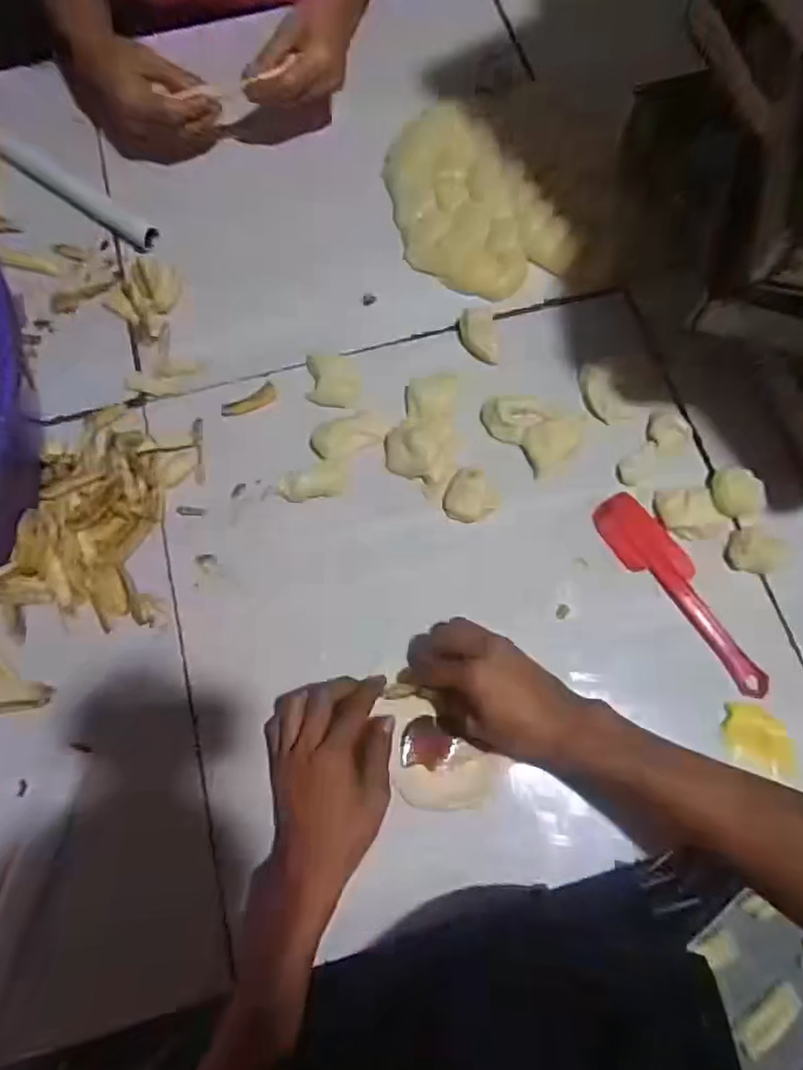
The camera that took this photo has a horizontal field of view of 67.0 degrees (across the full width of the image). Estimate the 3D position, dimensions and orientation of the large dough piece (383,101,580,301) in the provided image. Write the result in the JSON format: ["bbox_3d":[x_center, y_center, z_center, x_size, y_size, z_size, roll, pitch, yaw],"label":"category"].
[{"bbox_3d":[0.061,-0.352,0.643,0.146,0.027,0.241,-29,73,-8],"label":"large dough piece"}]

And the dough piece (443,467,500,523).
[{"bbox_3d":[0.064,-0.034,0.540,0.047,0.020,0.043,19,73,8],"label":"dough piece"}]

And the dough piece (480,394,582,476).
[{"bbox_3d":[0.122,-0.104,0.561,0.064,0.014,0.084,-42,75,-12],"label":"dough piece"}]

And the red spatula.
[{"bbox_3d":[0.243,0.047,0.523,0.045,0.010,0.199,-32,73,-9],"label":"red spatula"}]

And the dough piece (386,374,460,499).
[{"bbox_3d":[0.020,-0.093,0.557,0.063,0.016,0.112,3,71,2],"label":"dough piece"}]

